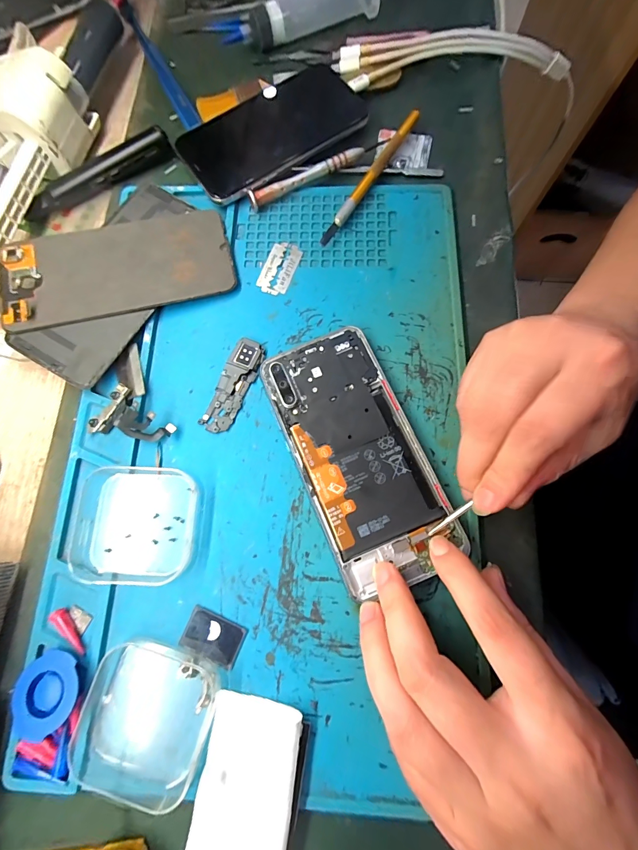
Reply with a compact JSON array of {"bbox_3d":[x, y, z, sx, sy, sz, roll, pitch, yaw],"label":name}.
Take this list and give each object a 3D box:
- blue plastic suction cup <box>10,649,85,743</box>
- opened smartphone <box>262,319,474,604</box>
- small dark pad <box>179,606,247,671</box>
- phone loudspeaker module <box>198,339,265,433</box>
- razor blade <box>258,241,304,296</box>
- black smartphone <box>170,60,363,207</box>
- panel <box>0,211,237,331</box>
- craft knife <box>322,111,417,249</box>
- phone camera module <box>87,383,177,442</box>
[{"bbox_3d":[-0.140,0.139,0.178,0.039,0.010,0.033,-42,79,-8],"label":"blue plastic suction cup"},{"bbox_3d":[0.021,0.013,0.207,0.073,0.008,0.154,-22,76,-4],"label":"opened smartphone"},{"bbox_3d":[-0.058,0.116,0.187,0.032,0.004,0.021,22,78,7],"label":"small dark pad"},{"bbox_3d":[-0.055,-0.026,0.222,0.021,0.004,0.064,20,78,6],"label":"phone loudspeaker module"},{"bbox_3d":[-0.028,-0.112,0.243,0.022,0.004,0.042,20,78,6],"label":"razor blade"},{"bbox_3d":[-0.034,-0.222,0.262,0.138,0.014,0.068,-32,78,-6],"label":"black smartphone"},{"bbox_3d":[-0.136,-0.107,0.234,0.148,0.004,0.068,-14,78,-6],"label":"panel"},{"bbox_3d":[0.038,-0.183,0.253,0.010,0.012,0.131,32,79,9],"label":"craft knife"},{"bbox_3d":[-0.117,0.000,0.216,0.048,0.007,0.033,34,80,9],"label":"phone camera module"}]

